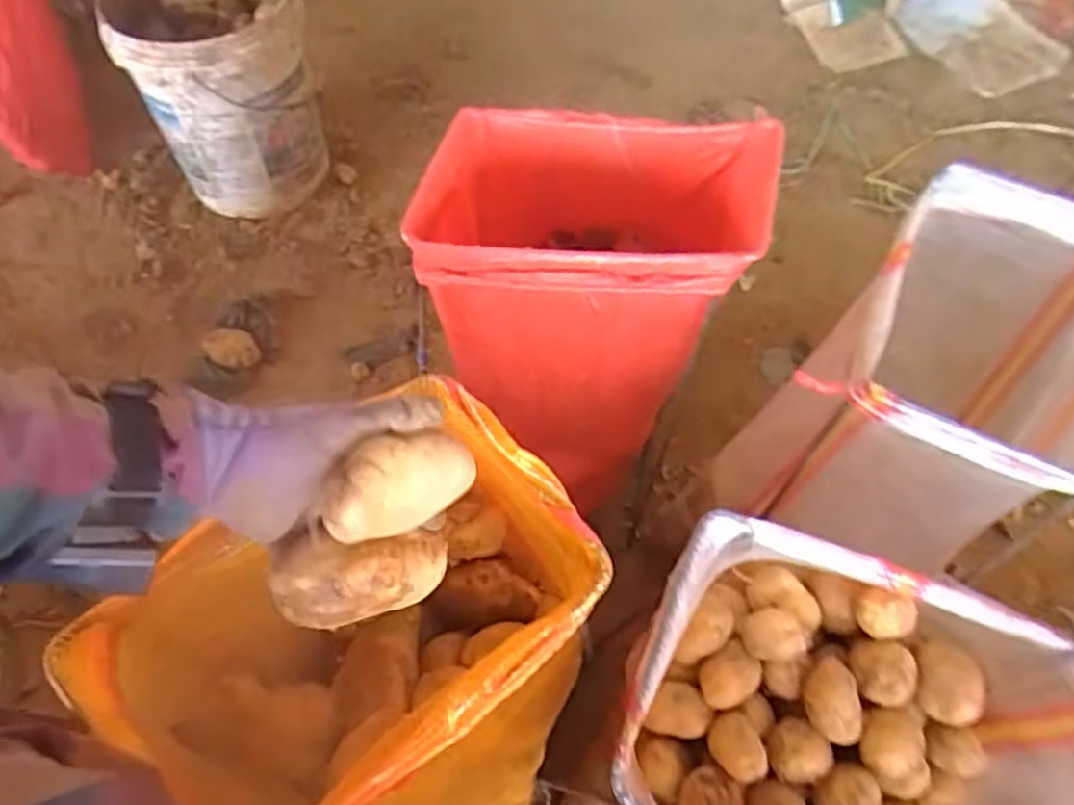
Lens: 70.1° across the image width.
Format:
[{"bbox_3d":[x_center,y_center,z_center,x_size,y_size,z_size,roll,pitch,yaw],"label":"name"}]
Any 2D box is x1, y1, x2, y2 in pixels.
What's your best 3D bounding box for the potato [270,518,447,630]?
[{"bbox_3d":[-0.100,0.099,0.443,0.100,0.035,0.044,-2,55,-29],"label":"potato"}]

